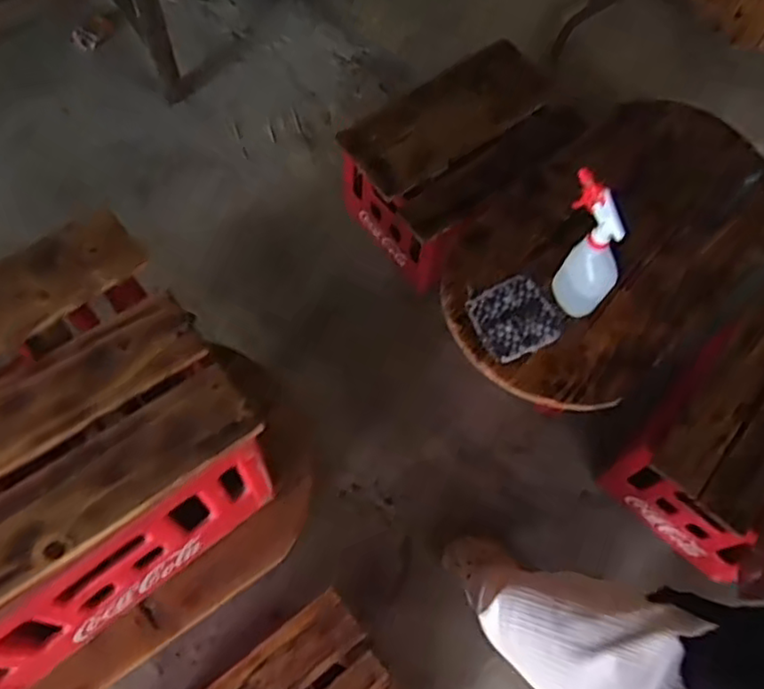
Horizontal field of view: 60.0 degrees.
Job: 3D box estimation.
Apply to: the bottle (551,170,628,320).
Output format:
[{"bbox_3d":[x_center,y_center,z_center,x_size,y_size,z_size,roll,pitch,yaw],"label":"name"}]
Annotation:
[{"bbox_3d":[0.306,-0.138,0.990,0.058,0.239,0.135,-26,68,-10],"label":"bottle"}]

